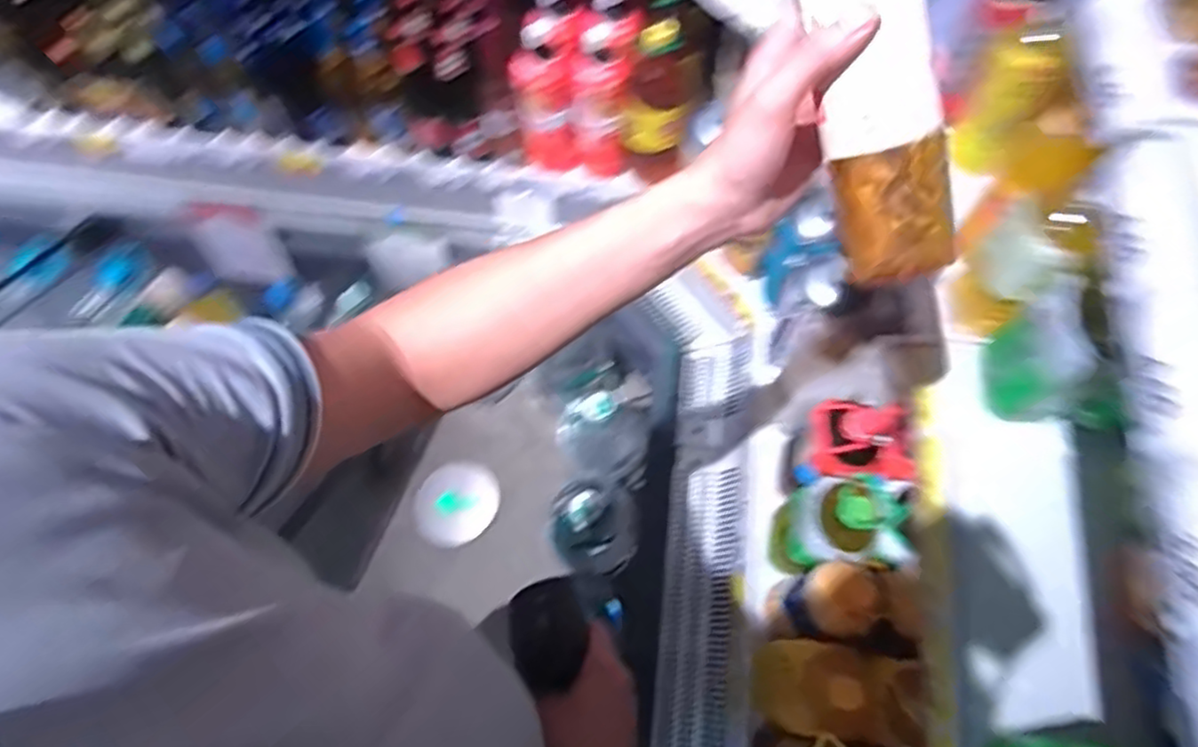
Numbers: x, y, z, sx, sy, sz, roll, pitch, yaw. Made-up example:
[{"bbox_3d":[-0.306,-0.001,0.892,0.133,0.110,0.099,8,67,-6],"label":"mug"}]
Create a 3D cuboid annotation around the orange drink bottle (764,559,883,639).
[{"bbox_3d":[0.299,0.309,0.935,0.091,0.272,0.091,-7,68,-1],"label":"orange drink bottle"}]

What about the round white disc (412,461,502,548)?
[{"bbox_3d":[-0.329,0.301,1.595,0.180,0.012,0.203,39,74,15],"label":"round white disc"}]

